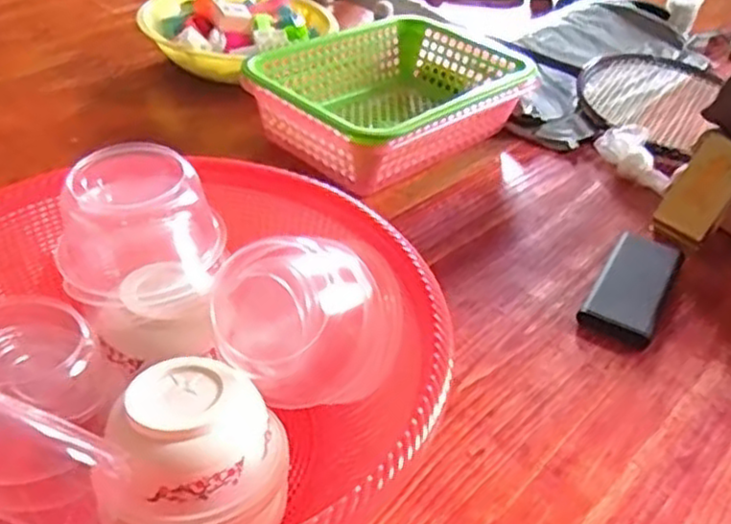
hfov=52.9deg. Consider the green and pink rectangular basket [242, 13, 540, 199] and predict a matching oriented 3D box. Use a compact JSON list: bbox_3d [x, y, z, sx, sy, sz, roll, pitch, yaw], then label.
[{"bbox_3d":[0.035,-0.189,0.857,0.318,0.093,0.219,-26,48,-35],"label":"green and pink rectangular basket"}]

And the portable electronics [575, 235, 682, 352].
[{"bbox_3d":[0.244,0.022,0.670,0.061,0.022,0.141,23,41,21],"label":"portable electronics"}]

